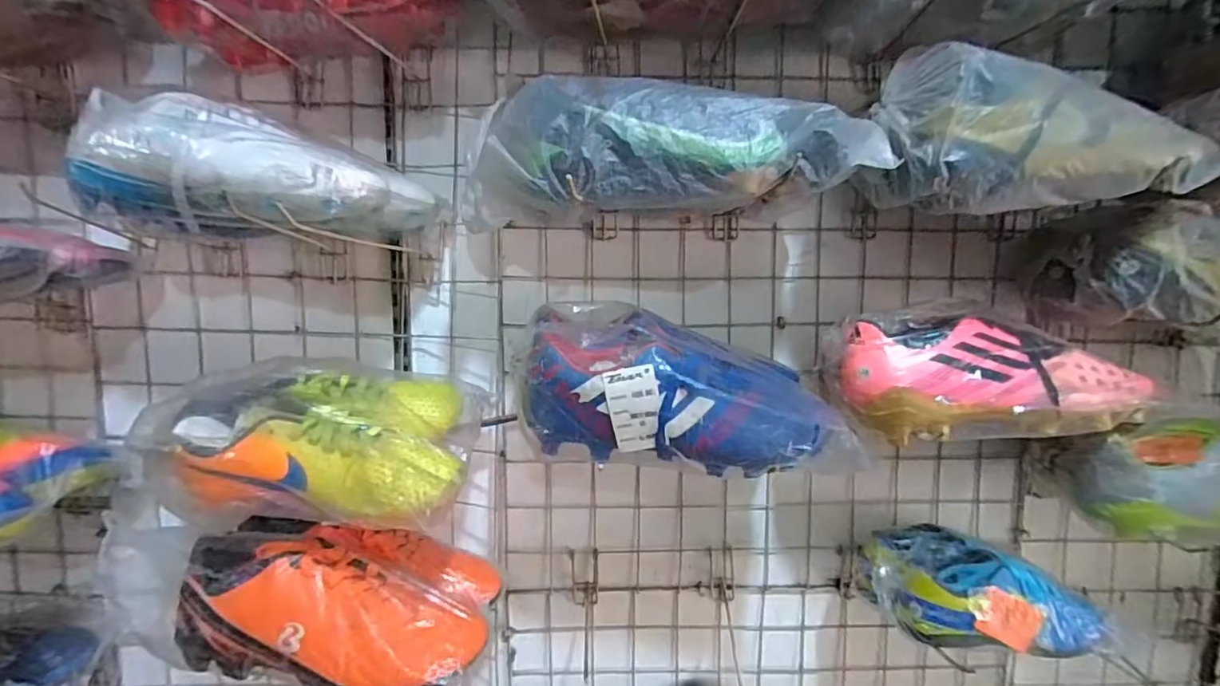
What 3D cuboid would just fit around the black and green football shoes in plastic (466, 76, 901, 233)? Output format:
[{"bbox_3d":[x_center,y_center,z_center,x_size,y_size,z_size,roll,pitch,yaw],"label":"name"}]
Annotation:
[{"bbox_3d":[0.052,-0.161,0.497,0.316,0.098,0.162,2,7,6],"label":"black and green football shoes in plastic"}]

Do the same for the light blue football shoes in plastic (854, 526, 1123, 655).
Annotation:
[{"bbox_3d":[0.356,0.234,0.541,0.185,0.075,0.108,1,7,-2],"label":"light blue football shoes in plastic"}]

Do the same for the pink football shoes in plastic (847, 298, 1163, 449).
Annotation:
[{"bbox_3d":[0.325,0.026,0.473,0.228,0.105,0.080,1,7,-2],"label":"pink football shoes in plastic"}]

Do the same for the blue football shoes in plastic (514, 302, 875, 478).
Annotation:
[{"bbox_3d":[0.063,0.033,0.479,0.264,0.121,0.118,2,7,6],"label":"blue football shoes in plastic"}]

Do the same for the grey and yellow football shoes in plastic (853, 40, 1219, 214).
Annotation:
[{"bbox_3d":[0.344,-0.170,0.454,0.243,0.119,0.084,1,7,-2],"label":"grey and yellow football shoes in plastic"}]

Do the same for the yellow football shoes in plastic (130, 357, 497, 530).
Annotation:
[{"bbox_3d":[-0.239,0.077,0.483,0.246,0.107,0.169,2,7,7],"label":"yellow football shoes in plastic"}]

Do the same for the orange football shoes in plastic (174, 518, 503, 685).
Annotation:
[{"bbox_3d":[-0.222,0.213,0.498,0.239,0.105,0.145,2,7,11],"label":"orange football shoes in plastic"}]

